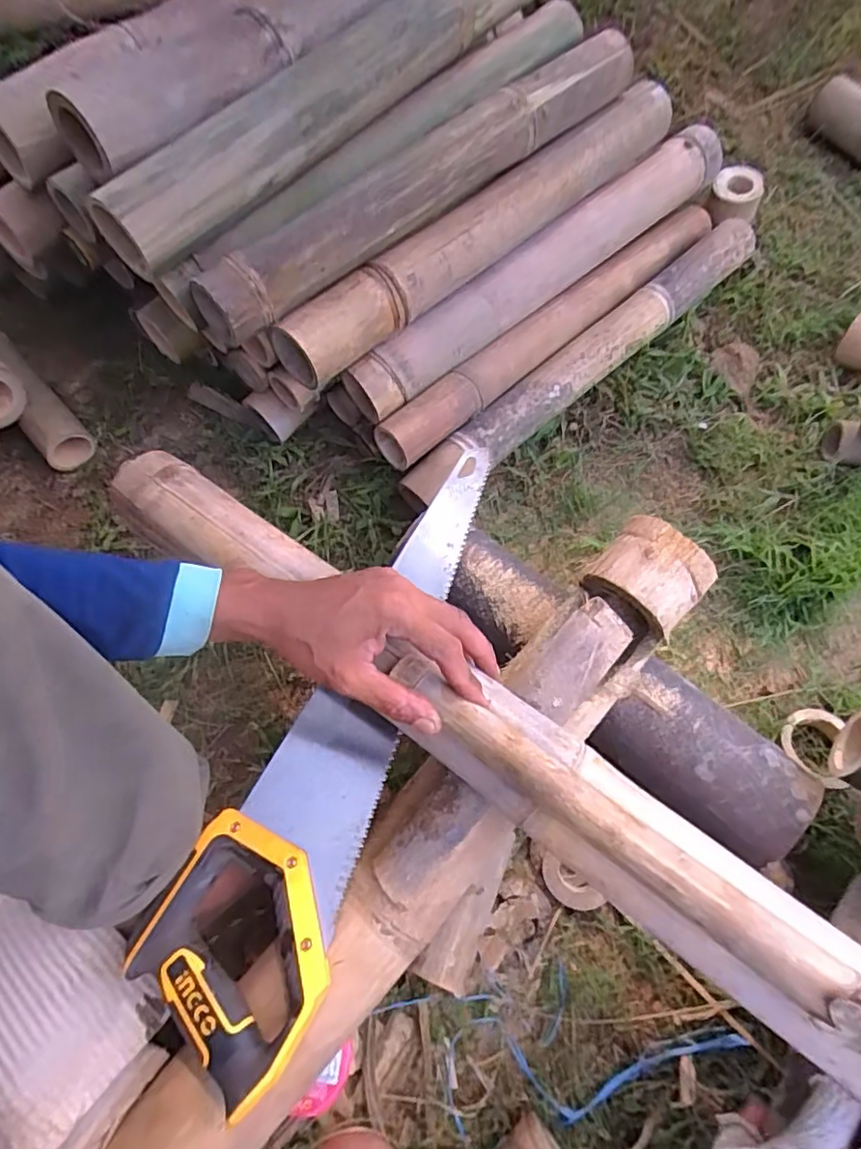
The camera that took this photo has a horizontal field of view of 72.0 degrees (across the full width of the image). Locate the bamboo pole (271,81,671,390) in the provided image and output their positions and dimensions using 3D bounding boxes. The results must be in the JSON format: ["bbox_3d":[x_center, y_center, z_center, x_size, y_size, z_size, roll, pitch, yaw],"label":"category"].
[{"bbox_3d":[0.078,-0.406,0.686,0.603,0.068,0.066,-40,71,-17],"label":"bamboo pole"}]

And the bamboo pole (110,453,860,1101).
[{"bbox_3d":[0.106,0.155,0.374,0.931,0.062,0.074,34,69,20],"label":"bamboo pole"}]

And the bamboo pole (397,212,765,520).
[{"bbox_3d":[0.204,-0.276,0.749,0.602,0.073,0.062,-39,71,-17],"label":"bamboo pole"}]

